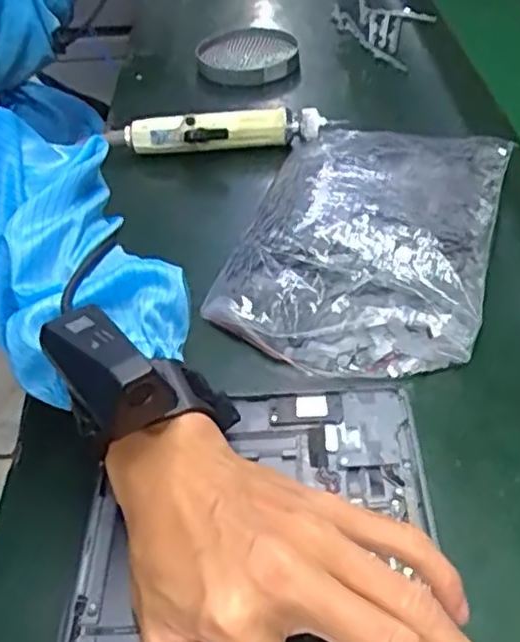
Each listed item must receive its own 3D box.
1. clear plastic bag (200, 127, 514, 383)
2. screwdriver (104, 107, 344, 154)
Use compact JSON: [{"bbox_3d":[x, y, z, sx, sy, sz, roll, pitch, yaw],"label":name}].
[{"bbox_3d":[0.082,-0.072,0.511,0.181,0.034,0.285,13,46,15],"label":"clear plastic bag"},{"bbox_3d":[-0.034,-0.172,0.619,0.207,0.034,0.036,-5,44,-3],"label":"screwdriver"}]

